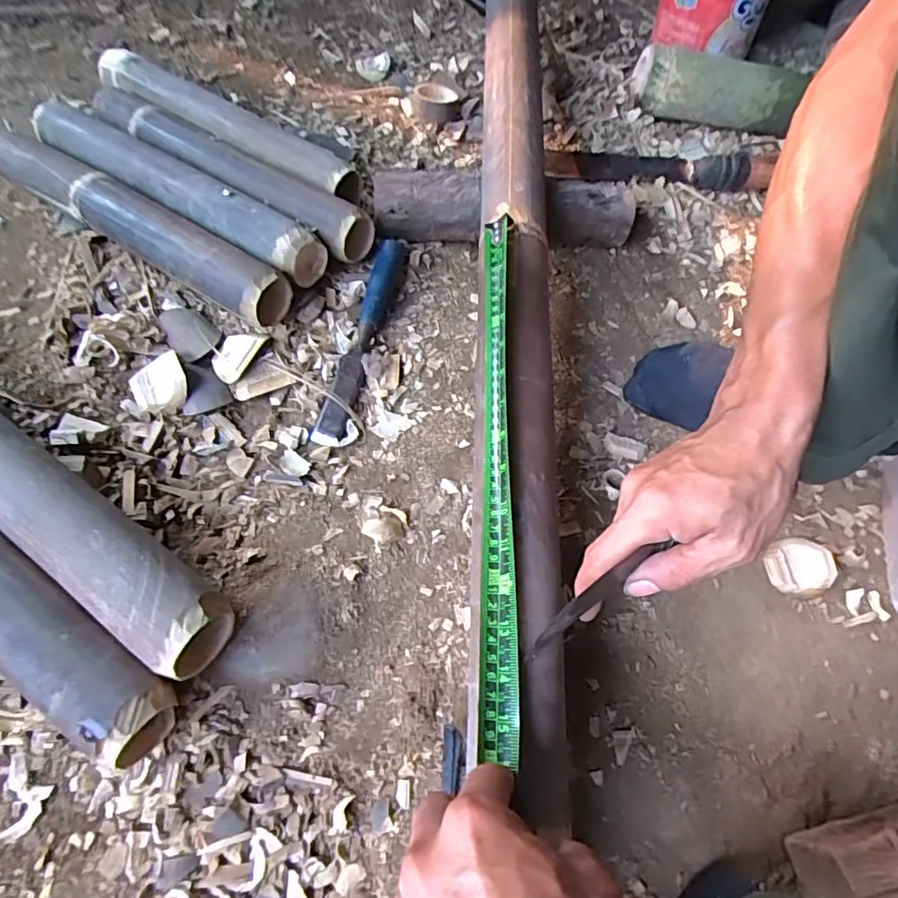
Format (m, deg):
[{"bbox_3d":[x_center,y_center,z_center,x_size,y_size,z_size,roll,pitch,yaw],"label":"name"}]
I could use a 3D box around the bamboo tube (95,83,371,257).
[{"bbox_3d":[-0.244,-0.298,0.587,0.381,0.061,0.058,31,62,13],"label":"bamboo tube"}]

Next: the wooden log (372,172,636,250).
[{"bbox_3d":[0.057,-0.255,0.586,0.270,0.065,0.064,2,59,-3],"label":"wooden log"}]

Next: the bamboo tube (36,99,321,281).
[{"bbox_3d":[-0.288,-0.273,0.555,0.379,0.041,0.056,31,62,13],"label":"bamboo tube"}]

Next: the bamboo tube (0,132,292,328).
[{"bbox_3d":[-0.315,-0.225,0.541,0.384,0.062,0.057,32,62,14],"label":"bamboo tube"}]

